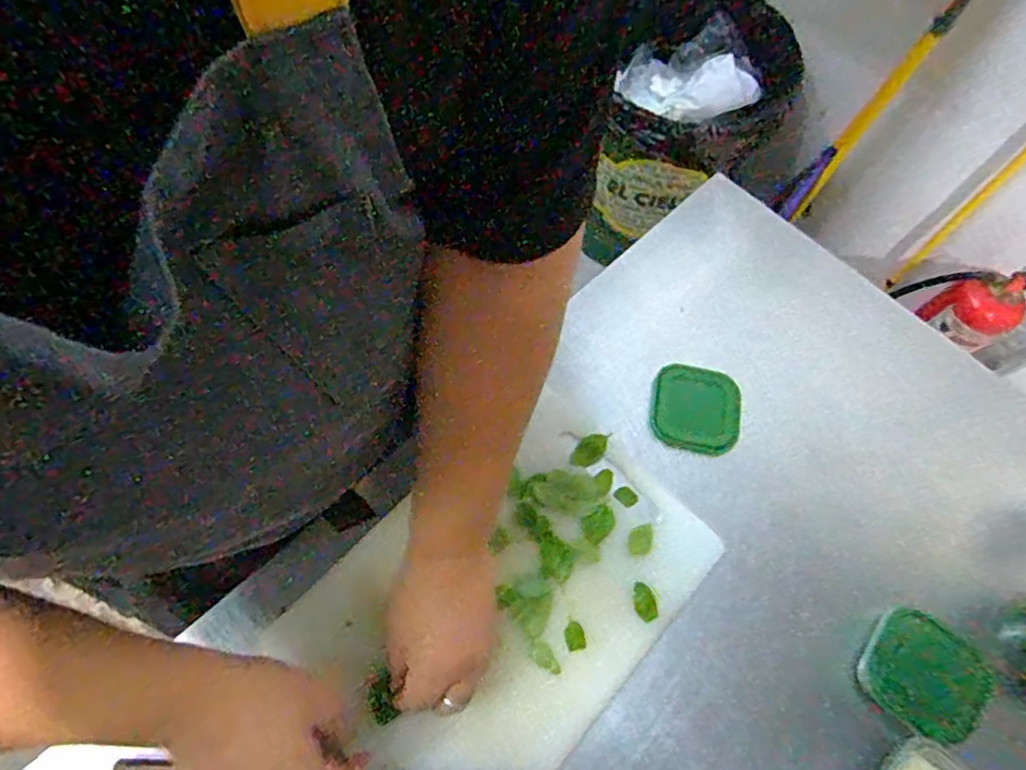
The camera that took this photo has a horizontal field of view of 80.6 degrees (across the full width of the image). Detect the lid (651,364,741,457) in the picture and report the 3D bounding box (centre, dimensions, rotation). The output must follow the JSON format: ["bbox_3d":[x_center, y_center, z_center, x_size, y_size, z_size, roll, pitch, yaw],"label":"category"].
[{"bbox_3d":[0.184,0.024,0.609,0.084,0.017,0.090,2,67,-4],"label":"lid"}]

